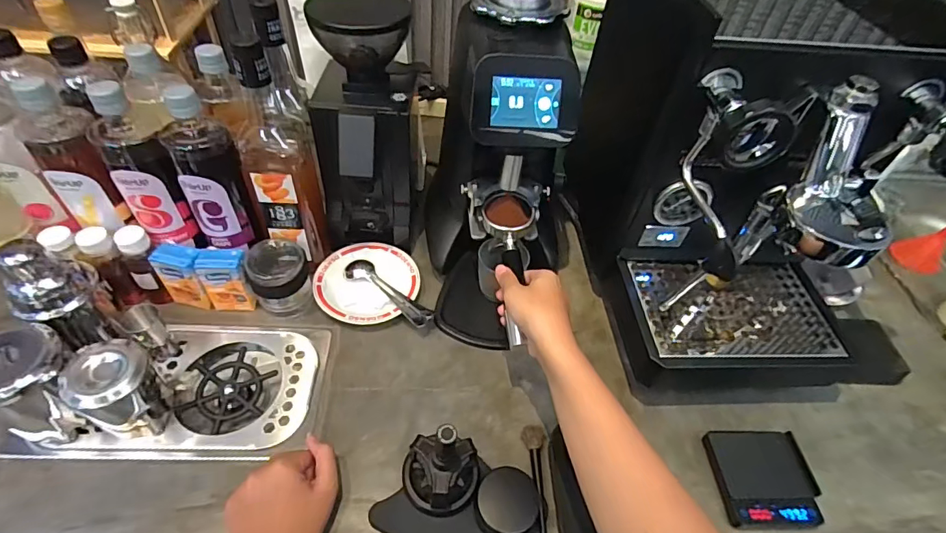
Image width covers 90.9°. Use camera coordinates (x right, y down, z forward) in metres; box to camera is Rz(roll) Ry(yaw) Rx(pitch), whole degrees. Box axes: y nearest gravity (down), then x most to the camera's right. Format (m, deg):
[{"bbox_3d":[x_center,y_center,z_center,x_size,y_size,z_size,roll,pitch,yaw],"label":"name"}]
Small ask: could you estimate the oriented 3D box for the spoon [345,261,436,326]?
[{"bbox_3d":[-0.116,0.033,0.640,0.146,0.011,0.038,31,53,19],"label":"spoon"}]

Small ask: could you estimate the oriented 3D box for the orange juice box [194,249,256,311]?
[{"bbox_3d":[-0.312,0.018,0.593,0.053,0.086,0.031,-4,50,-10],"label":"orange juice box"}]

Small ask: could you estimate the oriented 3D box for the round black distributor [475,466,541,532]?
[{"bbox_3d":[0.033,0.241,0.468,0.062,0.045,0.060,3,49,-4],"label":"round black distributor"}]

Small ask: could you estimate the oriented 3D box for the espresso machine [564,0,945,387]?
[{"bbox_3d":[0.318,-0.117,0.579,0.274,0.386,0.396,0,49,-7],"label":"espresso machine"}]

